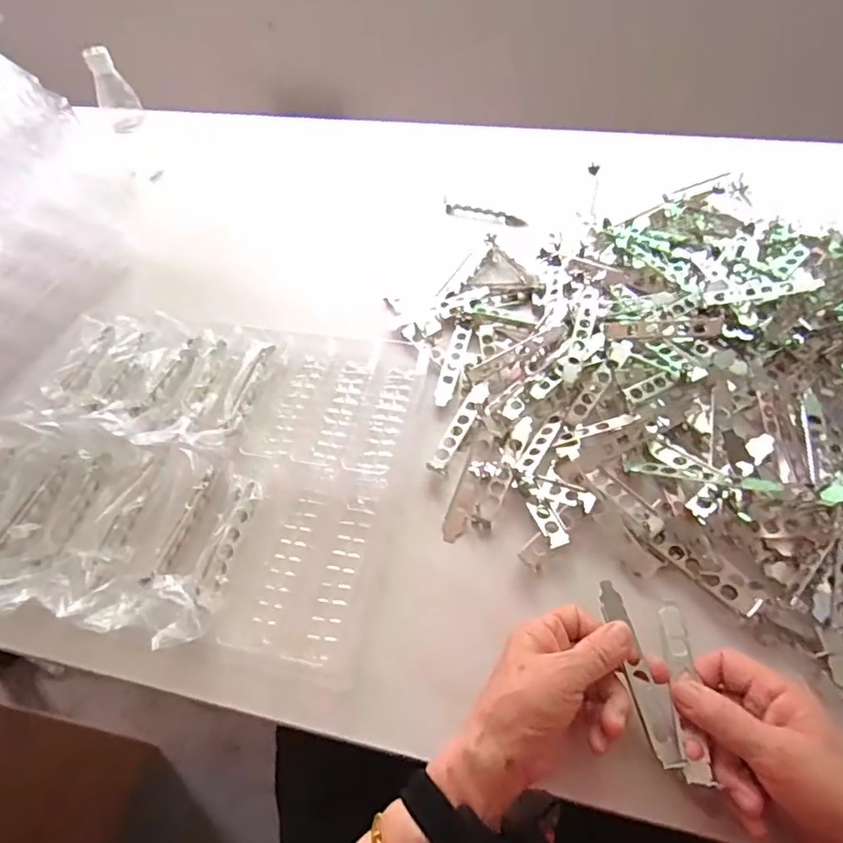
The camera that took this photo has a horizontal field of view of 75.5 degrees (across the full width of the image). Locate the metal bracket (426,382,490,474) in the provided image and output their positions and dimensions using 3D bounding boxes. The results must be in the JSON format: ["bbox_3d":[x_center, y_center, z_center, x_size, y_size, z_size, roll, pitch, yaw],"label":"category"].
[{"bbox_3d":[0.039,0.004,0.548,0.019,0.013,0.118,23,59,19],"label":"metal bracket"}]

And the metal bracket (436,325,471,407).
[{"bbox_3d":[0.035,-0.063,0.597,0.018,0.005,0.111,11,56,12],"label":"metal bracket"}]

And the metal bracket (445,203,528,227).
[{"bbox_3d":[0.091,-0.290,0.764,0.114,0.014,0.013,17,57,16],"label":"metal bracket"}]

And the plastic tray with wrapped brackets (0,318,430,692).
[{"bbox_3d":[-0.234,0.030,0.535,0.434,0.040,0.354,6,55,8],"label":"plastic tray with wrapped brackets"}]

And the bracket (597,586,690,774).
[{"bbox_3d":[0.150,0.169,0.375,0.025,0.012,0.117,-11,56,-4],"label":"bracket"}]

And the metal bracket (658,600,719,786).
[{"bbox_3d":[0.179,0.180,0.373,0.018,0.012,0.117,5,49,8],"label":"metal bracket"}]

